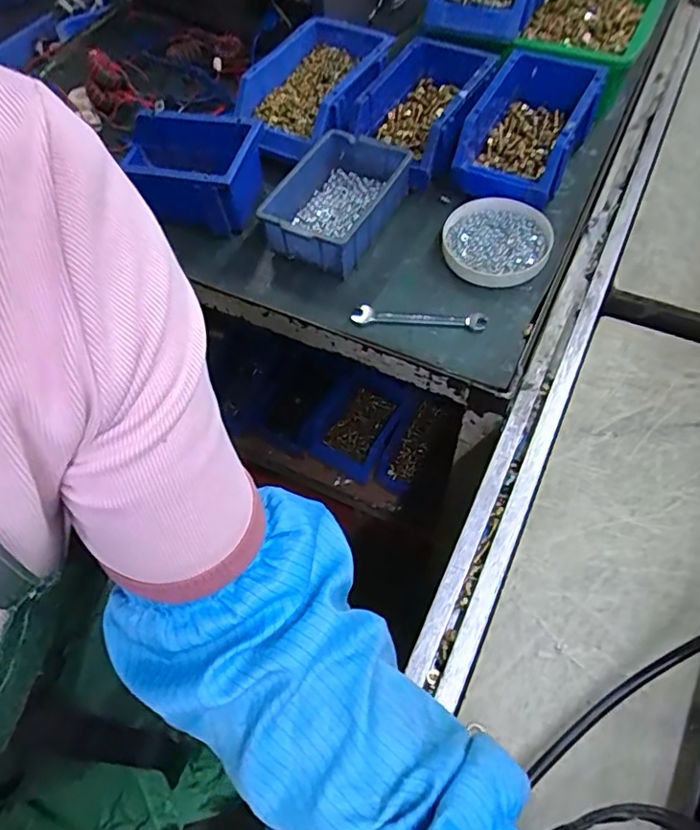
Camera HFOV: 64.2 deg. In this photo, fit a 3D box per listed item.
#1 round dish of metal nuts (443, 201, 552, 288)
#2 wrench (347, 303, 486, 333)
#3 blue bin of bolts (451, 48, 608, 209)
[{"bbox_3d":[0.144,-0.173,0.554,0.100,0.022,0.104,-2,60,4],"label":"round dish of metal nuts"},{"bbox_3d":[0.064,-0.092,0.519,0.122,0.009,0.019,5,61,8],"label":"wrench"},{"bbox_3d":[0.188,-0.306,0.591,0.109,0.060,0.175,23,65,17],"label":"blue bin of bolts"}]

